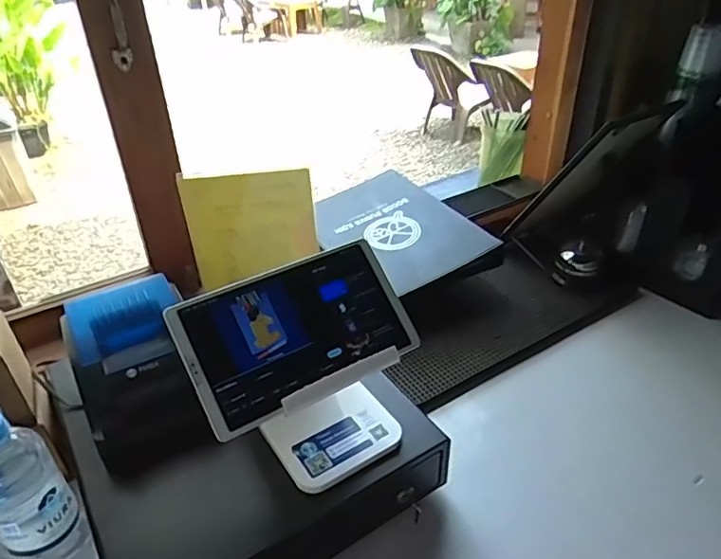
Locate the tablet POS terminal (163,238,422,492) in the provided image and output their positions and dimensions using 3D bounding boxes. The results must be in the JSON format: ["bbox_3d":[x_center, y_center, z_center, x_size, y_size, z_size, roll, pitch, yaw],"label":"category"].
[{"bbox_3d":[-0.048,0.087,0.527,0.203,0.168,0.126,-27,42,-32],"label":"tablet POS terminal"}]

